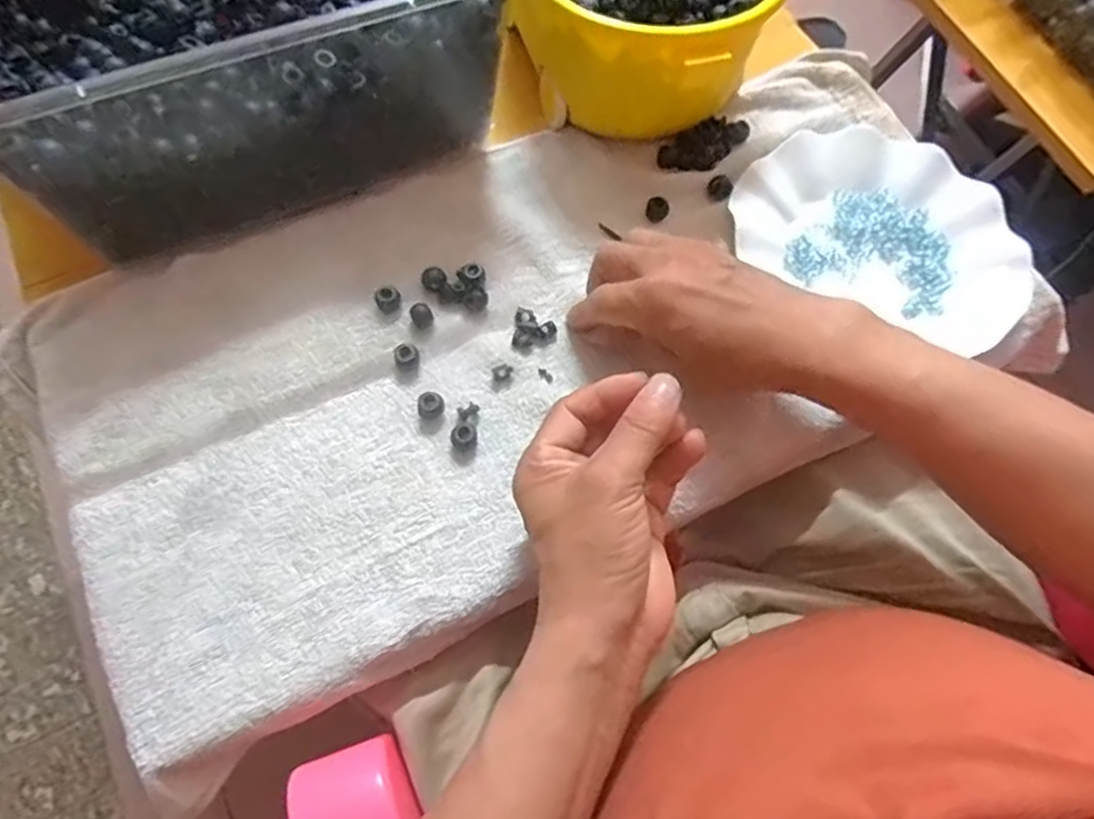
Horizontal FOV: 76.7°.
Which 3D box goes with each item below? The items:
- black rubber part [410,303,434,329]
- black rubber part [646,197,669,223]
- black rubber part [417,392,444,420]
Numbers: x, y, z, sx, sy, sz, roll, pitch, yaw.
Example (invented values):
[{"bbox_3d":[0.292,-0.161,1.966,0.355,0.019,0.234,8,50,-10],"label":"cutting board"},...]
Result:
[{"bbox_3d":[-0.076,-0.057,0.417,0.013,0.008,0.015,-19,68,-10],"label":"black rubber part"},{"bbox_3d":[0.073,-0.133,0.456,0.015,0.010,0.014,13,66,4],"label":"black rubber part"},{"bbox_3d":[-0.067,-0.003,0.394,0.015,0.008,0.014,1,66,-2],"label":"black rubber part"}]

